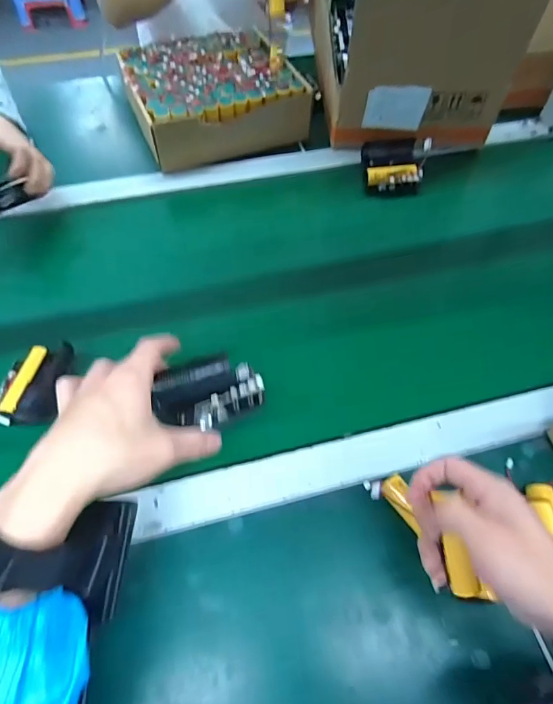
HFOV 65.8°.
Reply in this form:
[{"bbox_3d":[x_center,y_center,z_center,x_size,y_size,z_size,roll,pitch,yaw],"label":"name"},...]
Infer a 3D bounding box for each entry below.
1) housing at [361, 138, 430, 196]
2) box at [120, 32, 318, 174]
[{"bbox_3d":[0.170,-0.273,0.621,0.087,0.055,0.071,-6,58,-5],"label":"housing"},{"bbox_3d":[-0.097,-0.397,0.661,0.240,0.077,0.224,-20,61,-14],"label":"box"}]

